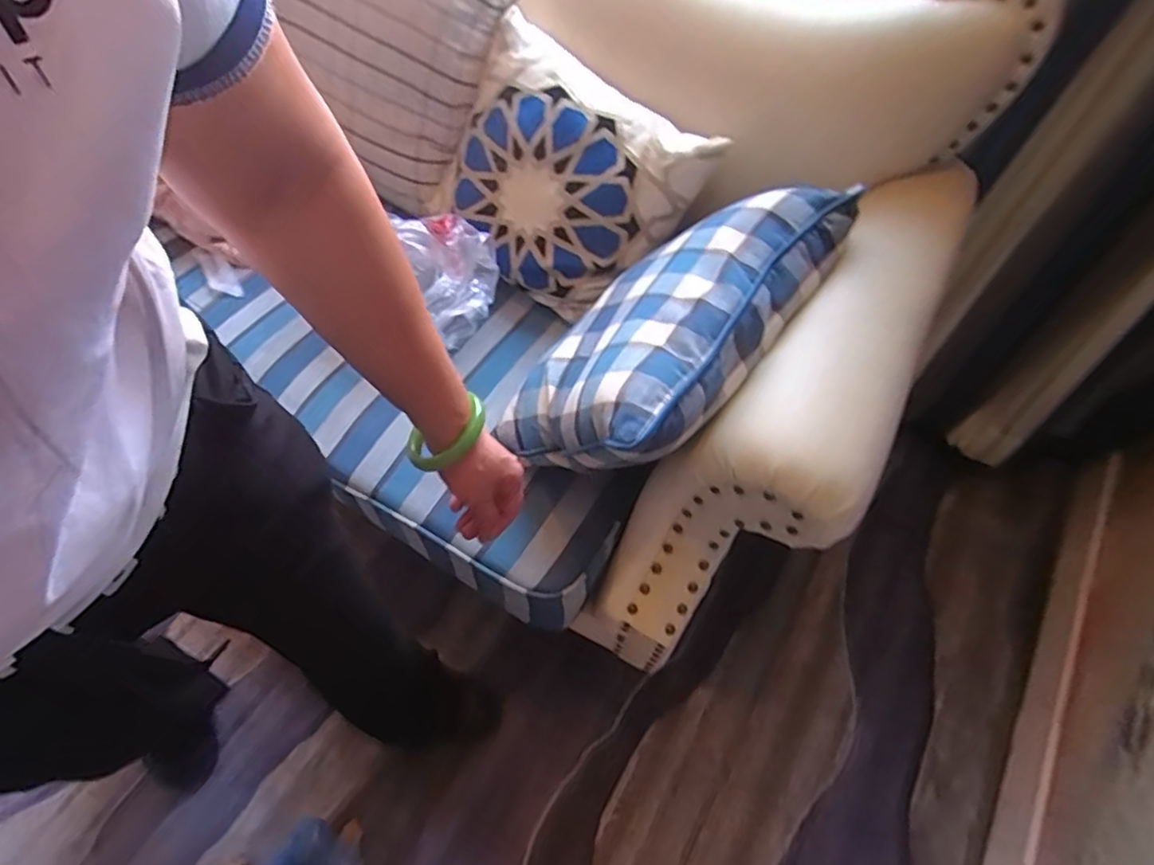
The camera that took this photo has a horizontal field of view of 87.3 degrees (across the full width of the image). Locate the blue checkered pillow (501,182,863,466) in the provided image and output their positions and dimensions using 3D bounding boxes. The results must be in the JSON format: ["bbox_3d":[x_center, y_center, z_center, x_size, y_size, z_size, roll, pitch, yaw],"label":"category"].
[{"bbox_3d":[0.116,-0.132,0.819,0.338,0.150,0.454,3,52,55],"label":"blue checkered pillow"}]

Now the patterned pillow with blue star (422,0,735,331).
[{"bbox_3d":[-0.037,-0.398,0.960,0.389,0.332,0.111,38,24,5],"label":"patterned pillow with blue star"}]

